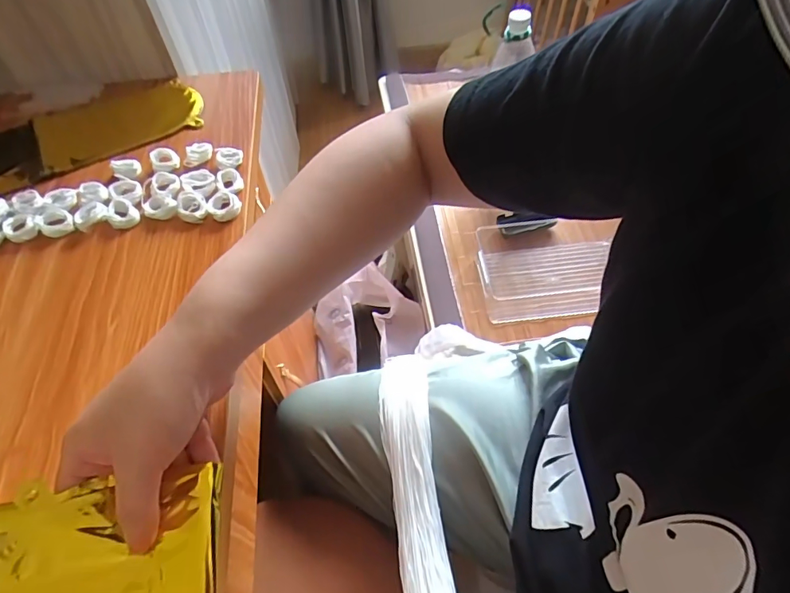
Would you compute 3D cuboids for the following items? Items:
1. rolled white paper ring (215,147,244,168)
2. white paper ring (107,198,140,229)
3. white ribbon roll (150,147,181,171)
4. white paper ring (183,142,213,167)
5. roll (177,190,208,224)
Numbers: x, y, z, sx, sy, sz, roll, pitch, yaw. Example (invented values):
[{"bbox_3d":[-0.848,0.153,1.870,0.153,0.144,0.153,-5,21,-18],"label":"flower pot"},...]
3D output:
[{"bbox_3d":[-0.172,-0.143,0.492,0.028,0.011,0.027,-1,53,2],"label":"rolled white paper ring"},{"bbox_3d":[-0.256,-0.078,0.444,0.027,0.009,0.033,-32,58,-20],"label":"white paper ring"},{"bbox_3d":[-0.238,-0.142,0.491,0.022,0.020,0.022,-1,53,2],"label":"white ribbon roll"},{"bbox_3d":[-0.207,-0.150,0.496,0.033,0.017,0.012,-32,58,-20],"label":"white paper ring"},{"bbox_3d":[-0.193,-0.086,0.451,0.026,0.009,0.037,-16,54,-9],"label":"roll"}]

